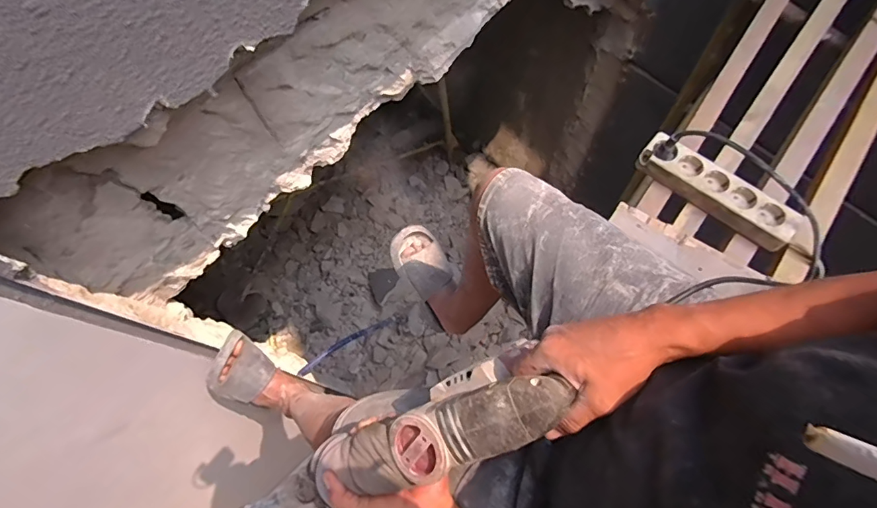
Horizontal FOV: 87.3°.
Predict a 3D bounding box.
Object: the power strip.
[{"bbox_3d":[0.431,-0.100,0.714,0.245,0.044,0.062,39,76,16],"label":"power strip"}]

